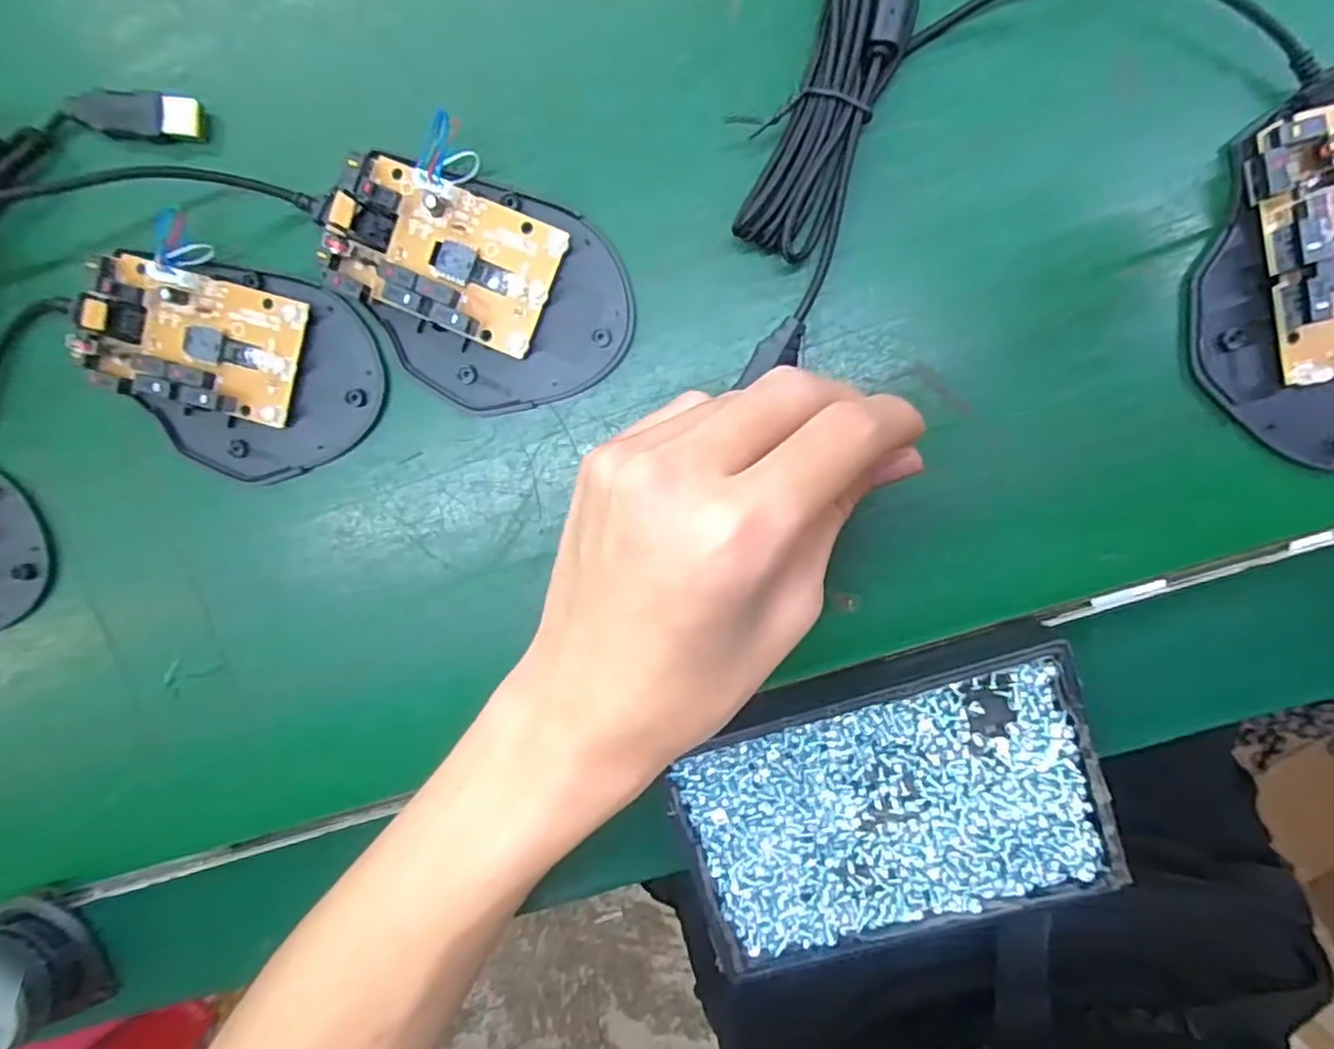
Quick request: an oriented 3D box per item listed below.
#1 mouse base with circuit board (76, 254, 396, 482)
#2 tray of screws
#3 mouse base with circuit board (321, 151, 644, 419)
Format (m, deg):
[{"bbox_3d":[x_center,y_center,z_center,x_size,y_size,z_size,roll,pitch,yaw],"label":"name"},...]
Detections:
[{"bbox_3d":[-0.150,-0.052,0.237,0.098,0.016,0.068,8,98,4],"label":"mouse base with circuit board"},{"bbox_3d":[0.073,0.093,0.236,0.133,0.020,0.090,-19,95,7],"label":"tray of screws"},{"bbox_3d":[-0.064,-0.076,0.228,0.100,0.016,0.070,15,98,3],"label":"mouse base with circuit board"}]

